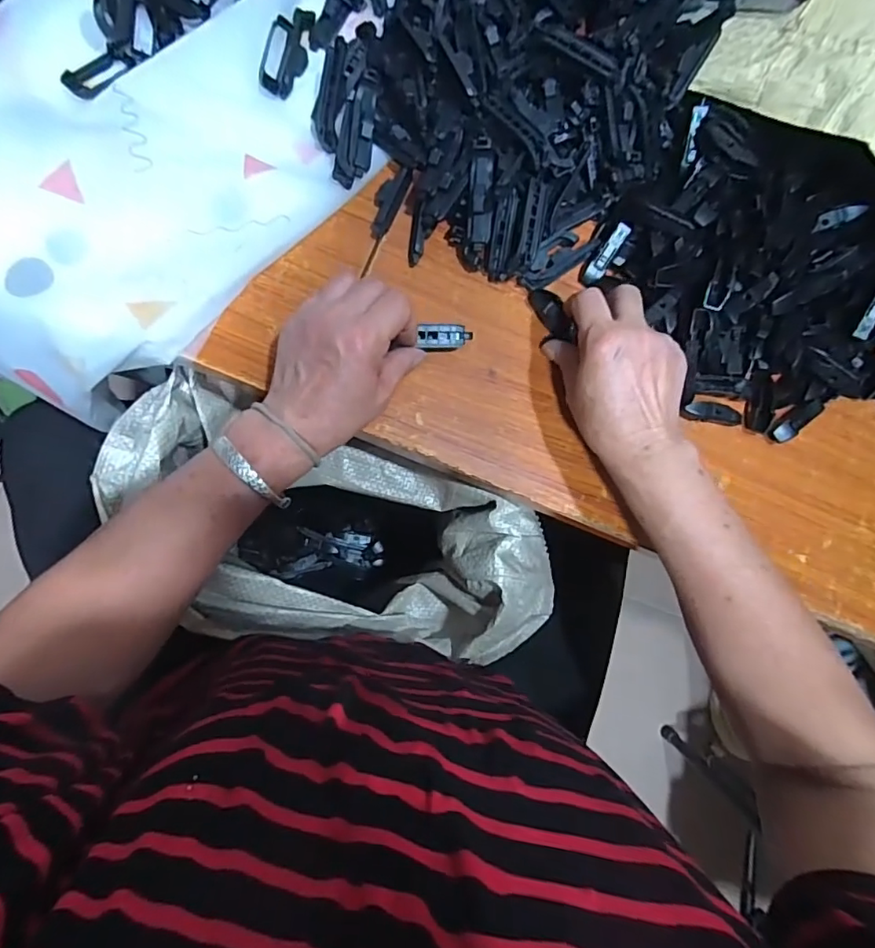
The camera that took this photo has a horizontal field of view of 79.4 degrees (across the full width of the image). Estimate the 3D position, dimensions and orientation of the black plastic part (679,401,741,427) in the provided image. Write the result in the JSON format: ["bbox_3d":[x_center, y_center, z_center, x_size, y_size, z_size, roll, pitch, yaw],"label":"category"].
[{"bbox_3d":[0.229,-0.050,0.434,0.045,0.014,0.016,12,84,-6],"label":"black plastic part"}]

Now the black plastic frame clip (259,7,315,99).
[{"bbox_3d":[-0.119,-0.335,0.417,0.031,0.008,0.075,16,88,-34],"label":"black plastic frame clip"}]

